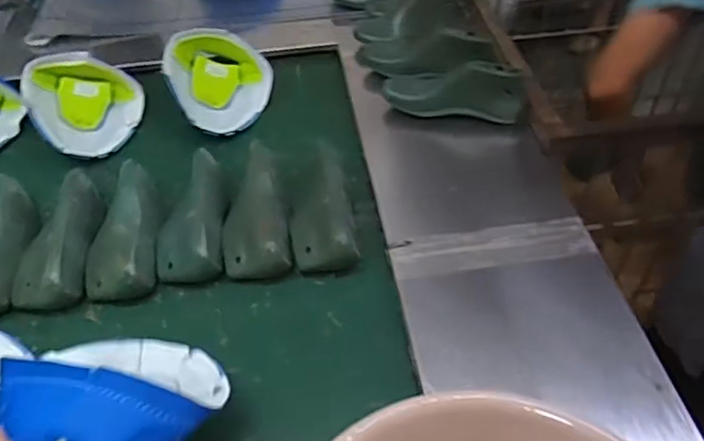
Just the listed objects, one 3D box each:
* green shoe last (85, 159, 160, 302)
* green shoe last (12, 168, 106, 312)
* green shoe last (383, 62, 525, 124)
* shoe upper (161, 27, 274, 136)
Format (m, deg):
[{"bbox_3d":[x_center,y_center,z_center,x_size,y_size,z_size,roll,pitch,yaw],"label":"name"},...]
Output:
[{"bbox_3d":[-0.290,0.007,0.761,0.087,0.060,0.189,-8,50,-5],"label":"green shoe last"},{"bbox_3d":[-0.369,0.018,0.754,0.085,0.059,0.192,-4,50,-2],"label":"green shoe last"},{"bbox_3d":[0.148,-0.189,0.882,0.190,0.083,0.060,4,46,22],"label":"green shoe last"},{"bbox_3d":[-0.207,-0.231,0.943,0.150,0.085,0.190,-8,51,-5],"label":"shoe upper"}]

